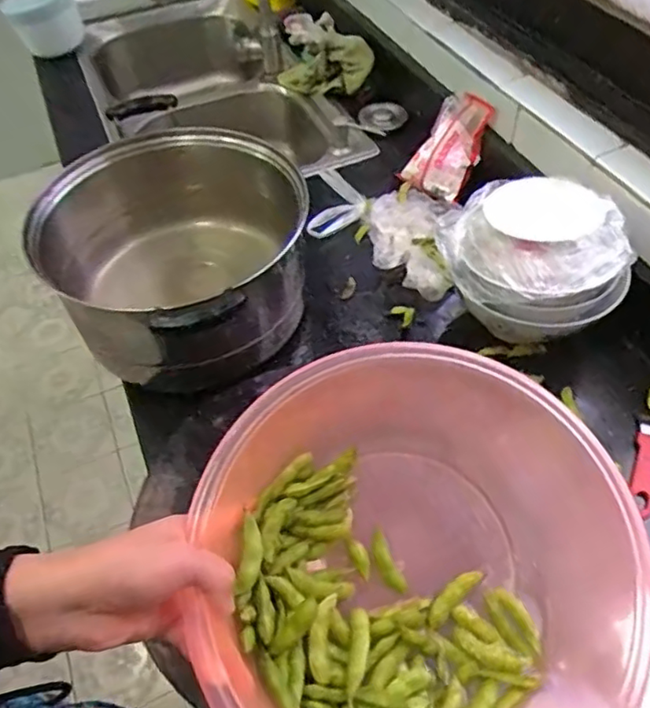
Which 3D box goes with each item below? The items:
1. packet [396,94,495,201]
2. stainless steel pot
[{"bbox_3d":[0.186,-0.318,0.931,0.098,0.147,0.030,36,19,20],"label":"packet"},{"bbox_3d":[-0.186,-0.120,0.739,0.310,0.161,0.359,-3,52,2],"label":"stainless steel pot"}]

